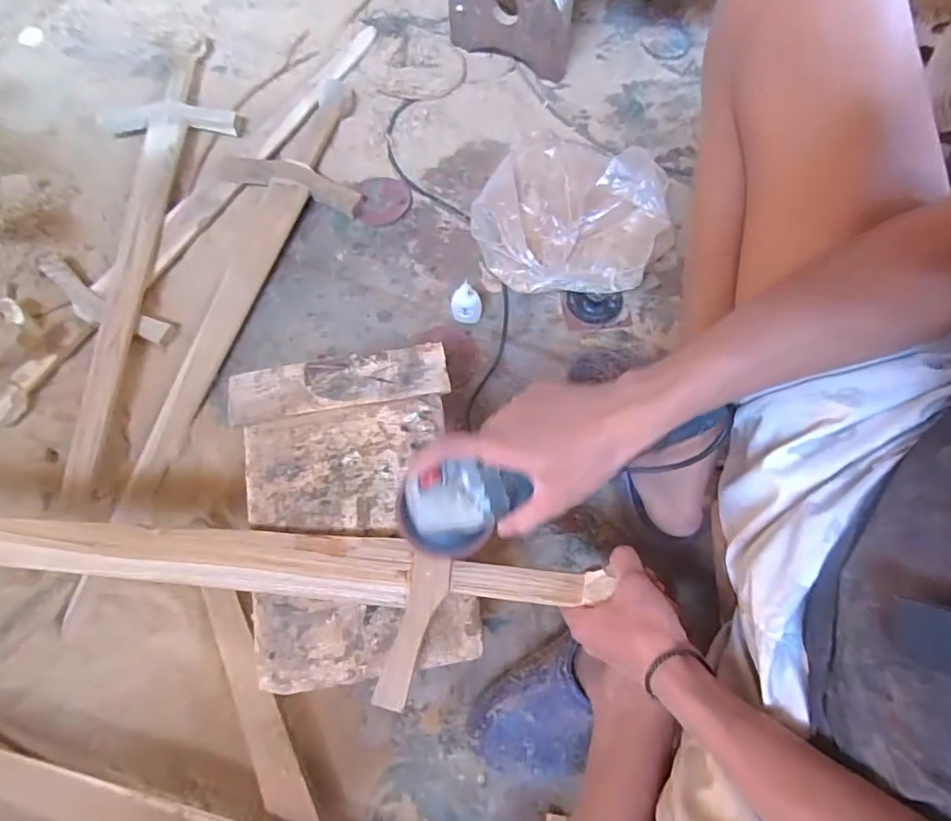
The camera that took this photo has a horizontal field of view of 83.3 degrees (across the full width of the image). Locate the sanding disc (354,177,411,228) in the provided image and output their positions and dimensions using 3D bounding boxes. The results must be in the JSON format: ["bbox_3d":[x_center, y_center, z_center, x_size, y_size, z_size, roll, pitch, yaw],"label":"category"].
[{"bbox_3d":[-0.152,-0.347,0.882,0.088,0.009,0.098,-5,69,-3],"label":"sanding disc"}]

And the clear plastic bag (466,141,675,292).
[{"bbox_3d":[0.137,-0.297,0.797,0.262,0.124,0.229,11,69,3],"label":"clear plastic bag"}]

